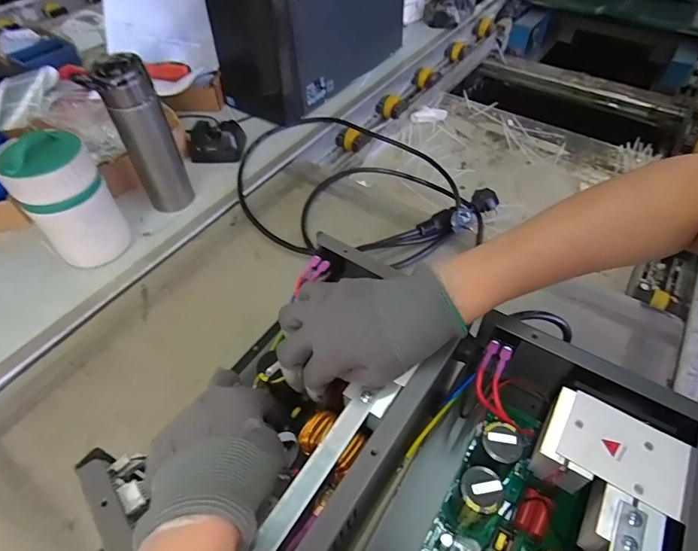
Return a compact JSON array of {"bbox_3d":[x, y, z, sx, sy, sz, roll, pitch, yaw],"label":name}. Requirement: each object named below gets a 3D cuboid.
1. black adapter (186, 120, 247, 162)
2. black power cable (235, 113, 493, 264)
[{"bbox_3d":[-0.227,-0.232,0.725,0.093,0.049,0.068,-5,51,-3],"label":"black adapter"},{"bbox_3d":[0.020,-0.149,0.684,0.429,0.086,0.350,15,47,10],"label":"black power cable"}]

